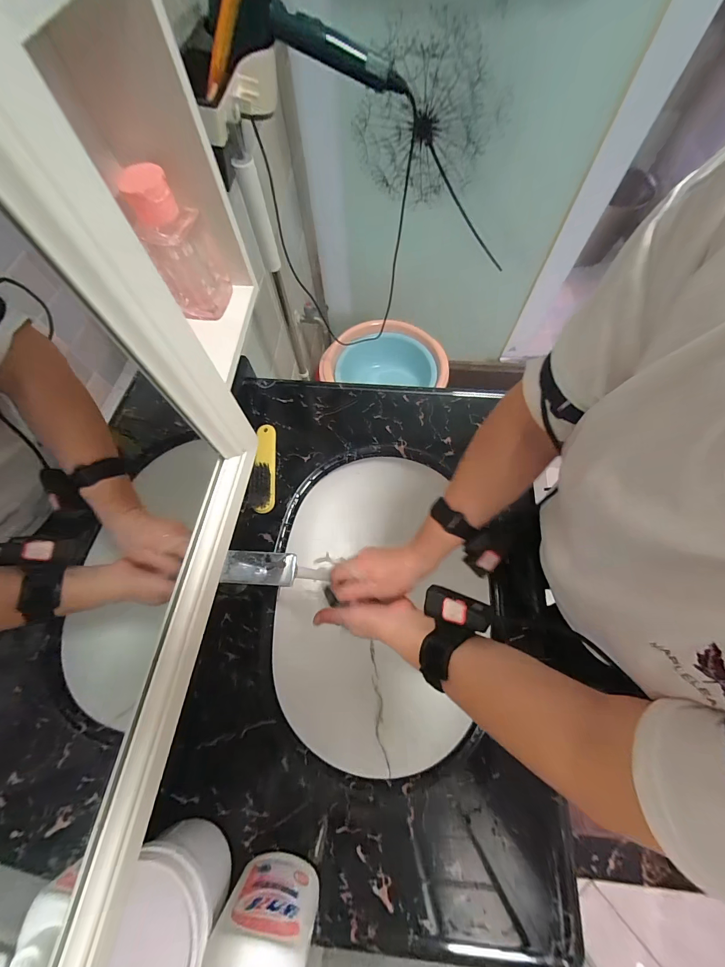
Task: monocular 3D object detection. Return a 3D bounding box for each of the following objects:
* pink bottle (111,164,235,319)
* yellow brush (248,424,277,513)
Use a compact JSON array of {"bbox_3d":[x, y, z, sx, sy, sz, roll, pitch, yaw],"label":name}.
[{"bbox_3d":[-0.199,-0.261,0.382,0.051,0.142,0.065,5,69,3],"label":"pink bottle"},{"bbox_3d":[-0.172,-0.033,0.613,0.042,0.029,0.168,-2,69,0],"label":"yellow brush"}]

